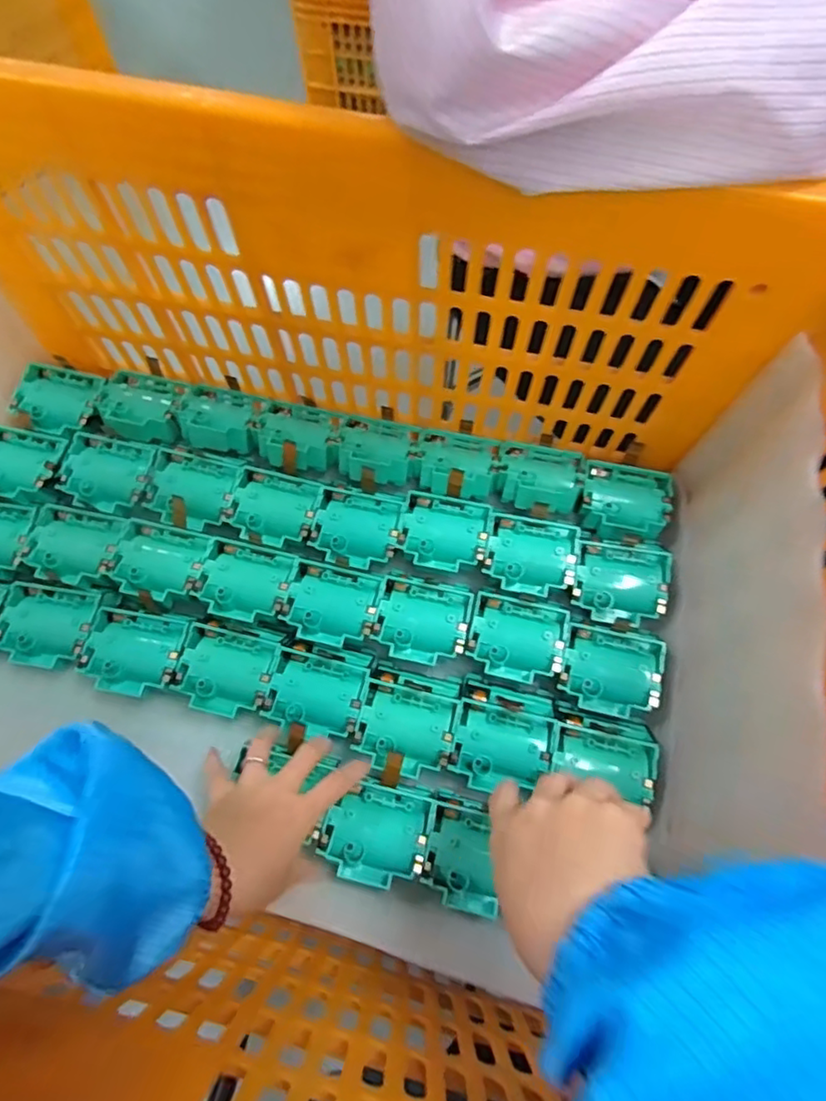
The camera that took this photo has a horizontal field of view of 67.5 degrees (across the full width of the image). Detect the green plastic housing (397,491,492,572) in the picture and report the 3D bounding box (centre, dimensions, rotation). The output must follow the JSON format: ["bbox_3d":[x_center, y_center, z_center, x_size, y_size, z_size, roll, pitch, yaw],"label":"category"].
[{"bbox_3d":[0.026,-0.014,0.532,0.071,0.029,0.064,15,71,5],"label":"green plastic housing"}]

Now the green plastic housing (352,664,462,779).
[{"bbox_3d":[-0.003,0.131,0.475,0.072,0.026,0.074,14,70,5],"label":"green plastic housing"}]

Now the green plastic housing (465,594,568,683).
[{"bbox_3d":[0.082,0.072,0.496,0.074,0.025,0.060,13,70,4],"label":"green plastic housing"}]

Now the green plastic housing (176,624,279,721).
[{"bbox_3d":[-0.144,0.095,0.484,0.071,0.020,0.062,12,70,4],"label":"green plastic housing"}]

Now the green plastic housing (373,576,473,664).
[{"bbox_3d":[0.008,0.058,0.505,0.071,0.032,0.060,11,70,4],"label":"green plastic housing"}]

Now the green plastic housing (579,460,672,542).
[{"bbox_3d":[0.181,-0.040,0.530,0.072,0.024,0.073,15,71,5],"label":"green plastic housing"}]

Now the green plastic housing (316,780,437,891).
[{"bbox_3d":[-0.025,0.203,0.443,0.072,0.030,0.063,14,70,5],"label":"green plastic housing"}]

